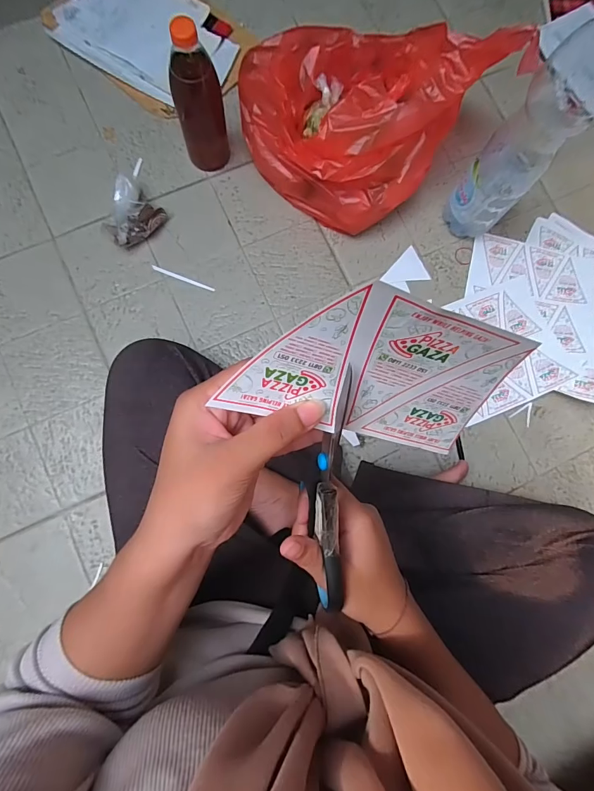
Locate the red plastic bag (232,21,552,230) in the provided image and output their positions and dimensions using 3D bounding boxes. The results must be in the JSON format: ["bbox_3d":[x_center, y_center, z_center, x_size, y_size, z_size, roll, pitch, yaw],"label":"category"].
[{"bbox_3d":[0.088,-0.439,0.568,0.292,0.176,0.290,41,82,3],"label":"red plastic bag"}]

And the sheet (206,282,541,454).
[{"bbox_3d":[0.043,-0.007,0.176,0.131,0.088,0.006,14,51,-21],"label":"sheet"}]

